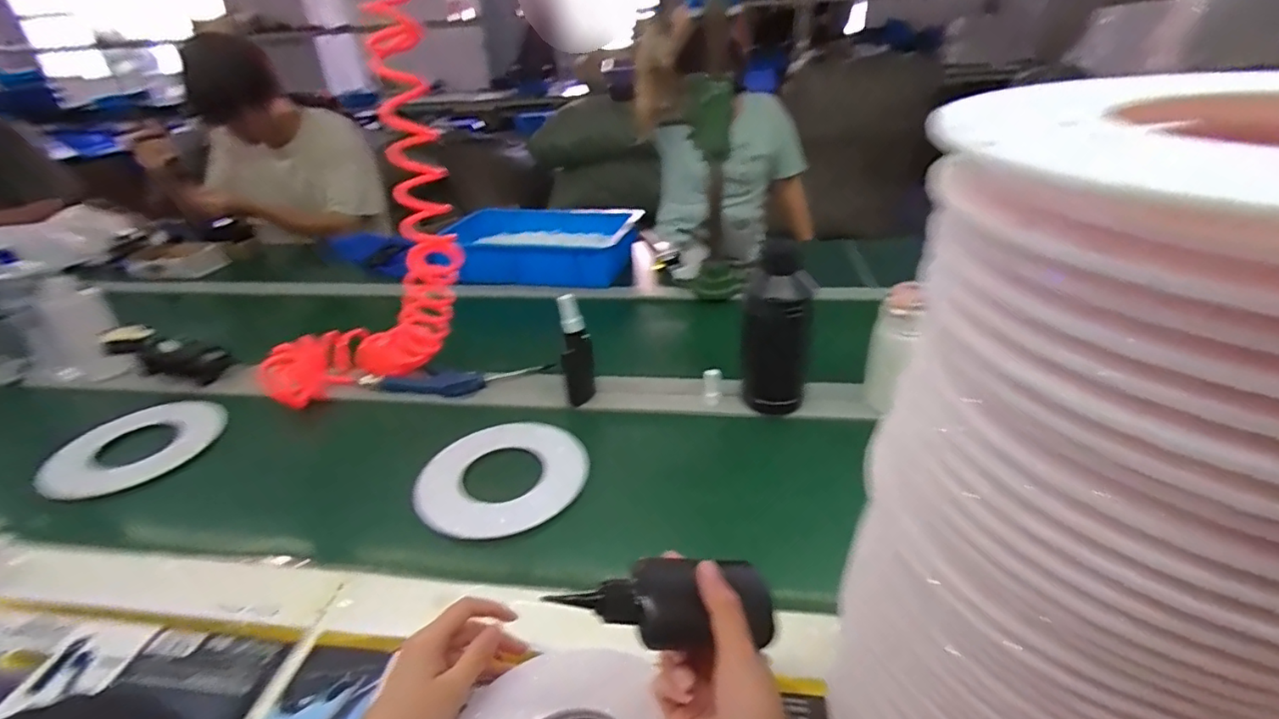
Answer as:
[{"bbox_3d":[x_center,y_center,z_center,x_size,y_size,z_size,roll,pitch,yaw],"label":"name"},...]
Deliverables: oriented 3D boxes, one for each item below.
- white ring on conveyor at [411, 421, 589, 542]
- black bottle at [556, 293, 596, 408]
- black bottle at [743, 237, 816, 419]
[{"bbox_3d":[-0.169,0.133,0.693,0.192,0.018,0.193,-3,31,2],"label":"white ring on conveyor"},{"bbox_3d":[-0.086,-0.015,0.793,0.041,0.160,0.054,-7,31,-4],"label":"black bottle"},{"bbox_3d":[0.178,-0.035,0.751,0.086,0.211,0.074,7,32,18],"label":"black bottle"}]

